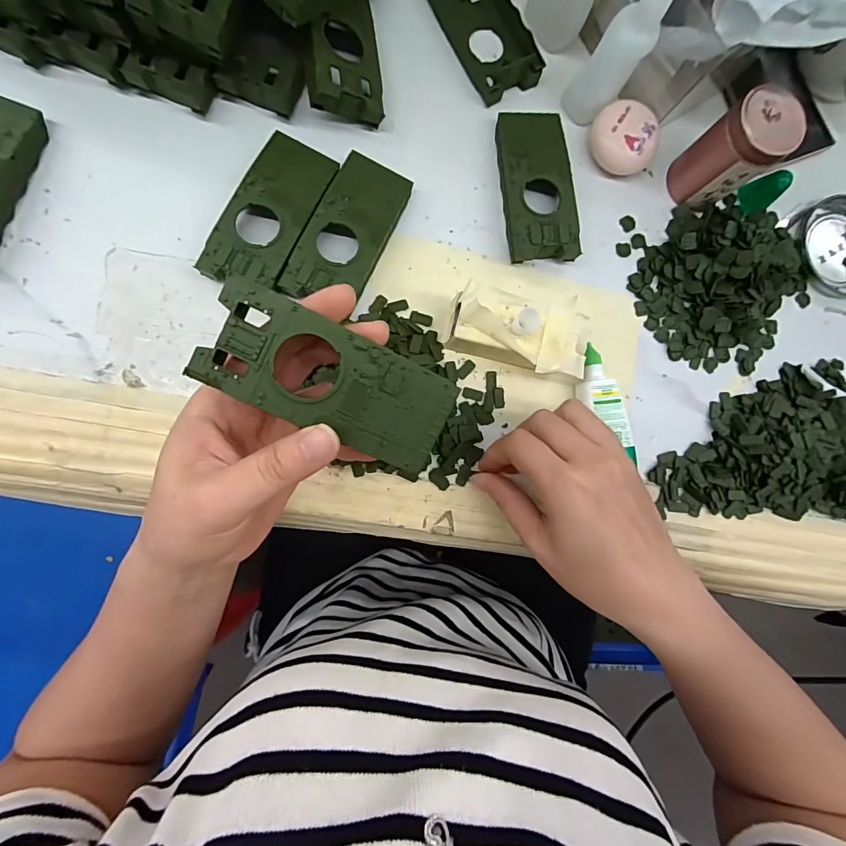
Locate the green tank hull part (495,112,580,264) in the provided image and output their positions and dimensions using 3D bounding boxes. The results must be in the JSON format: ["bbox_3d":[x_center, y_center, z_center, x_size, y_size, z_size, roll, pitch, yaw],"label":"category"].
[{"bbox_3d":[0.079,-0.164,0.287,0.047,0.022,0.105,-6,89,-8],"label":"green tank hull part"}]

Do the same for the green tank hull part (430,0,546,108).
[{"bbox_3d":[0.044,-0.286,0.290,0.054,0.016,0.109,-27,92,-8],"label":"green tank hull part"}]

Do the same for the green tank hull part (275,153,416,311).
[{"bbox_3d":[-0.048,-0.120,0.267,0.047,0.021,0.104,25,84,-6],"label":"green tank hull part"}]

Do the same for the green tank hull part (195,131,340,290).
[{"bbox_3d":[-0.095,-0.131,0.261,0.045,0.019,0.103,25,84,-6],"label":"green tank hull part"}]

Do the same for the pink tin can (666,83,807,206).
[{"bbox_3d":[0.209,-0.183,0.282,0.041,0.066,0.045,-37,93,-8],"label":"pink tin can"}]

